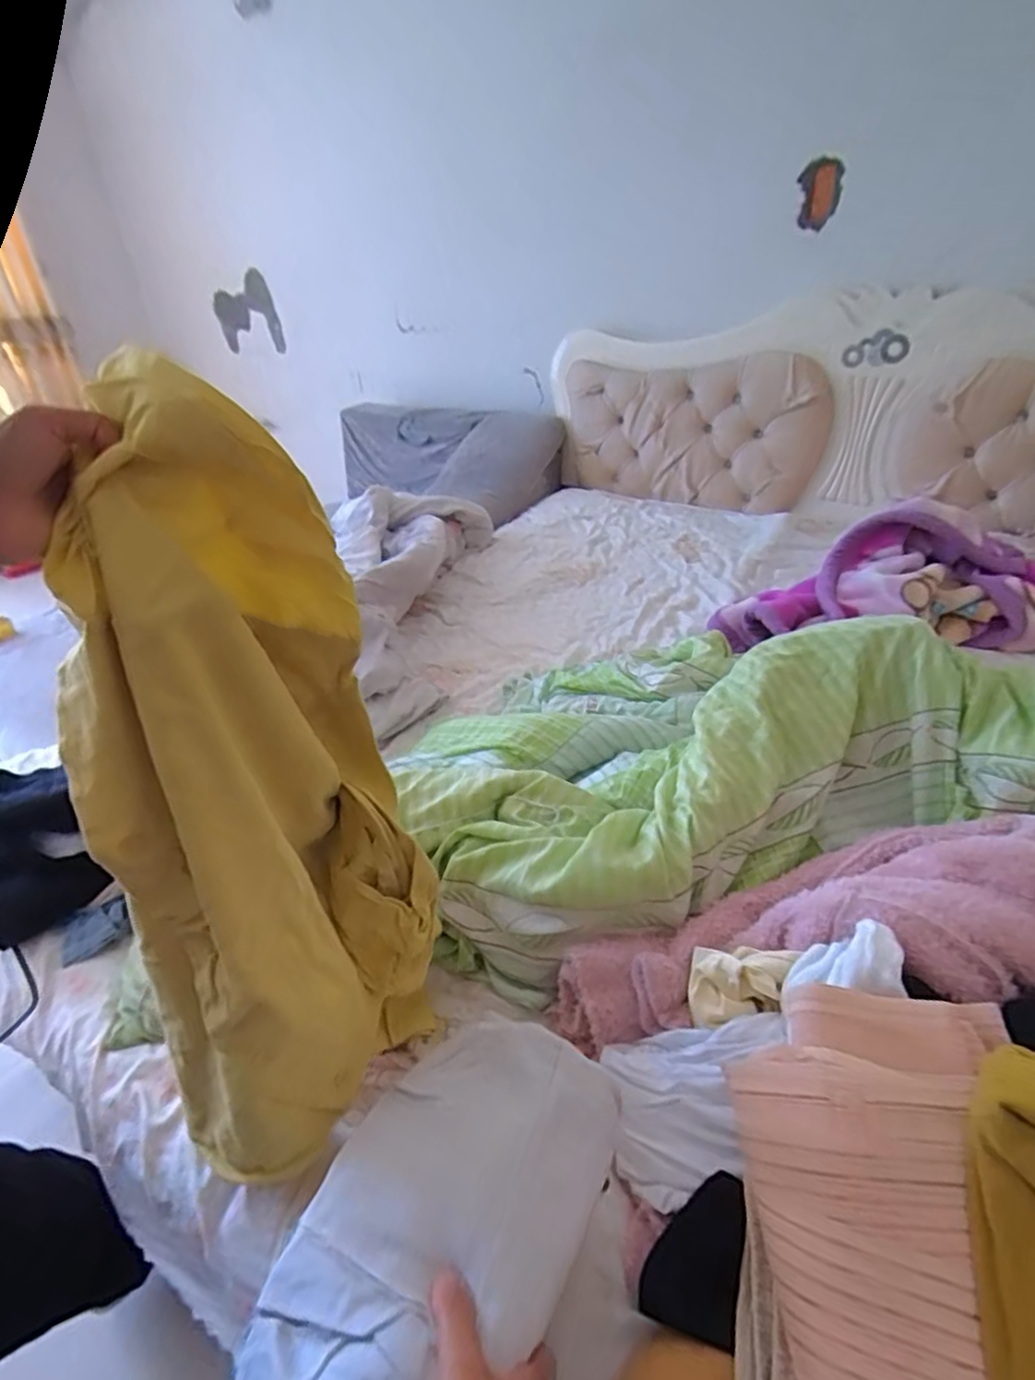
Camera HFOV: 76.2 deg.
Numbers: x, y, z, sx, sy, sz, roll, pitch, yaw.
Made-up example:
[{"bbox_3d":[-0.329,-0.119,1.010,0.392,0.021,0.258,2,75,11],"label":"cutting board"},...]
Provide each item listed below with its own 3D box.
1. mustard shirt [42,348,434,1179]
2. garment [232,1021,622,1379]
[{"bbox_3d":[-0.185,0.087,0.504,0.095,0.593,0.225,12,28,36],"label":"mustard shirt"},{"bbox_3d":[-0.048,0.343,0.435,0.172,0.040,0.260,4,27,33],"label":"garment"}]

